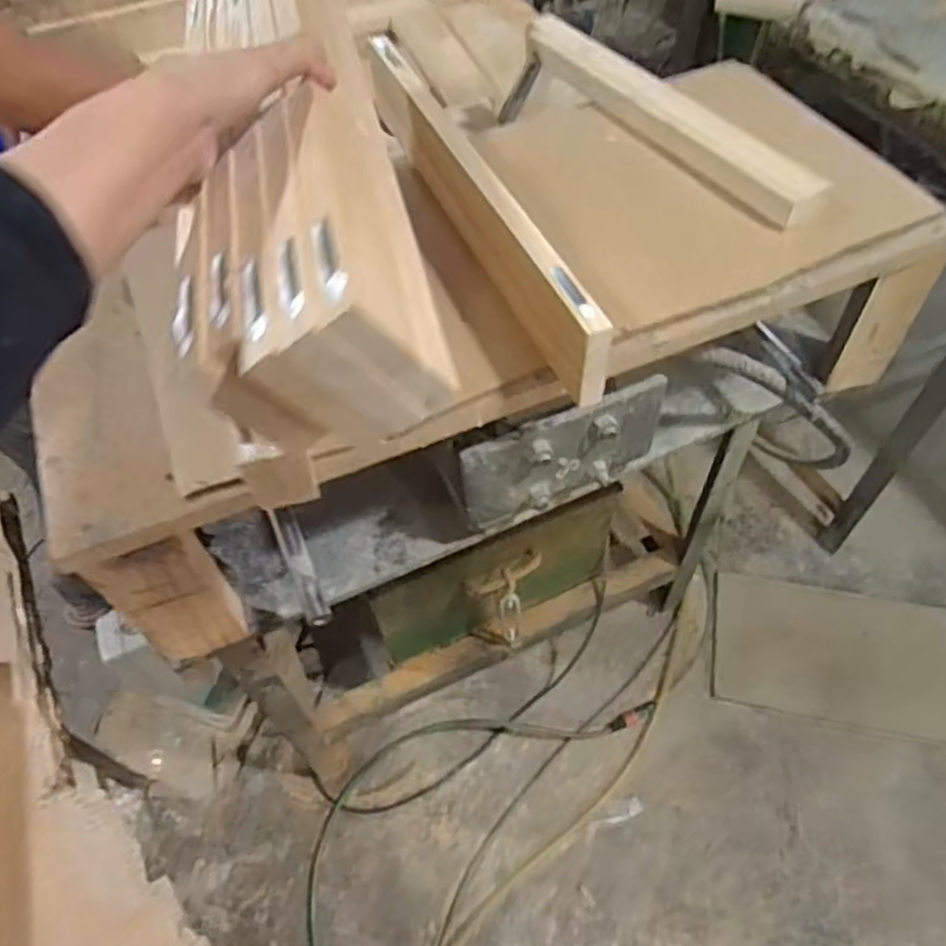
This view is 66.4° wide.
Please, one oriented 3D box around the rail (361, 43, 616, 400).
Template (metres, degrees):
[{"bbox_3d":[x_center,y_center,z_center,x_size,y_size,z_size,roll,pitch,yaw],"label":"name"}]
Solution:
[{"bbox_3d":[0.002,-0.233,0.621,0.023,0.094,0.426,-21,57,-13],"label":"rail"}]

